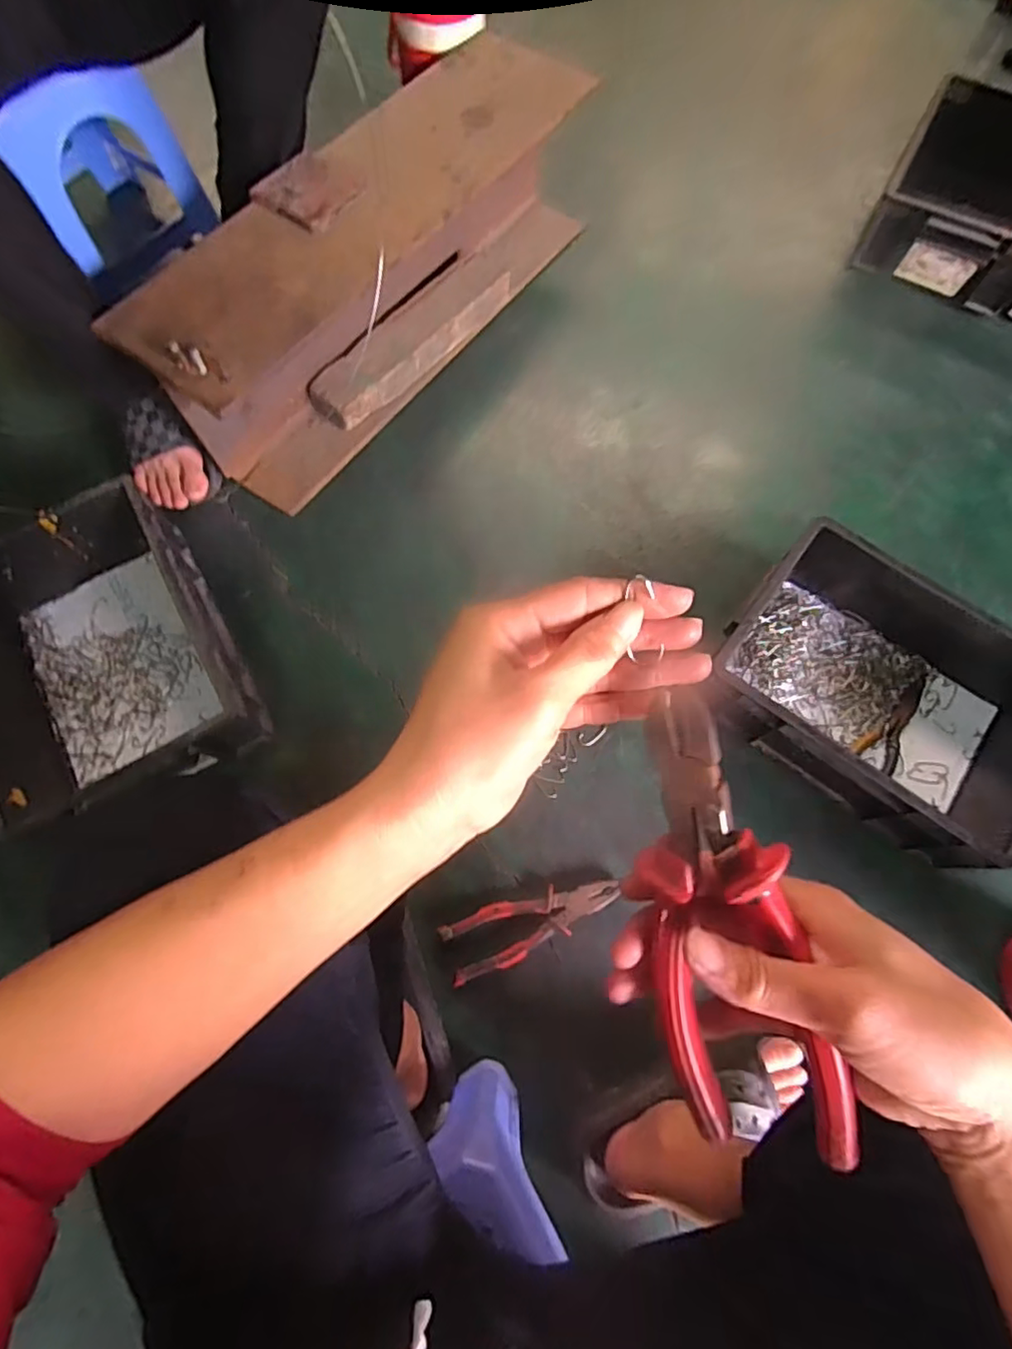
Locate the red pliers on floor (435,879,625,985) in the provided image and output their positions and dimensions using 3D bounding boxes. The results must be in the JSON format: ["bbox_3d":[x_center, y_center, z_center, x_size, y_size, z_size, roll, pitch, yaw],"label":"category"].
[{"bbox_3d":[0.028,0.263,0.634,0.190,0.023,0.060,-22,73,-8],"label":"red pliers on floor"}]

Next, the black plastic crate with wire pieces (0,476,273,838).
[{"bbox_3d":[-0.469,-0.011,0.661,0.284,0.138,0.361,-29,74,-10],"label":"black plastic crate with wire pieces"}]

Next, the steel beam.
[{"bbox_3d":[-0.167,-0.559,0.827,0.194,0.233,0.703,35,74,10],"label":"steel beam"}]

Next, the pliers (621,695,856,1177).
[{"bbox_3d":[0.086,0.100,0.231,0.068,0.023,0.180,-7,94,31],"label":"pliers"}]

